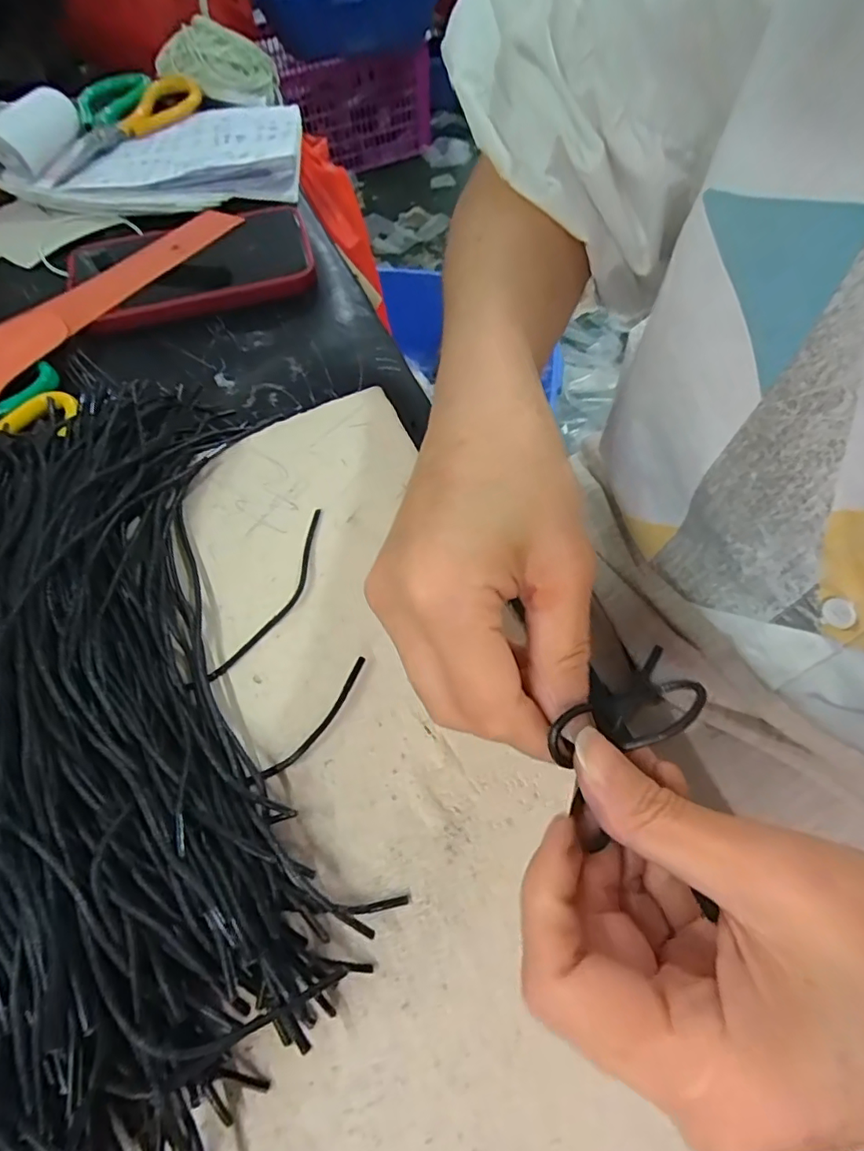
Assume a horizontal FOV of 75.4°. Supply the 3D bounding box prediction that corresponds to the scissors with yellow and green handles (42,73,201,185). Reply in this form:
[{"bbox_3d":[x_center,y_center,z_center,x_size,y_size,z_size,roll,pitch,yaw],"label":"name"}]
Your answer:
[{"bbox_3d":[-0.269,-0.378,0.463,0.074,0.013,0.190,24,66,13],"label":"scissors with yellow and green handles"}]

